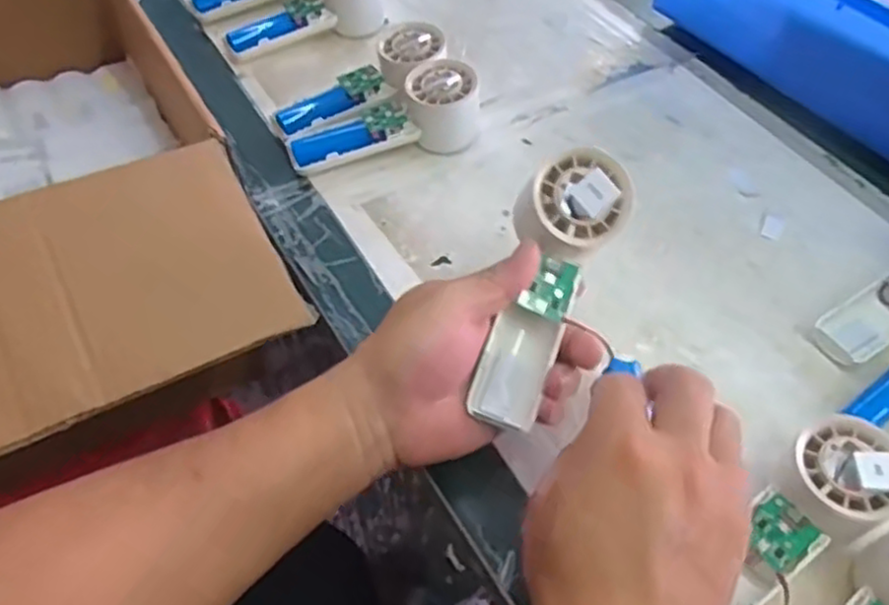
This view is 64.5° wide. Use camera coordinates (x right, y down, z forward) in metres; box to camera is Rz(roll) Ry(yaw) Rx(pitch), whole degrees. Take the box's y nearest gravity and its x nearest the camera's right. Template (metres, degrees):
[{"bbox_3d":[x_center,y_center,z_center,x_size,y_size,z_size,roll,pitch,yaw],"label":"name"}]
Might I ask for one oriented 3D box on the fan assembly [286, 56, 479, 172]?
[{"bbox_3d":[-0.047,-0.146,0.558,0.151,0.055,0.059,-21,56,-20],"label":"fan assembly"}]

